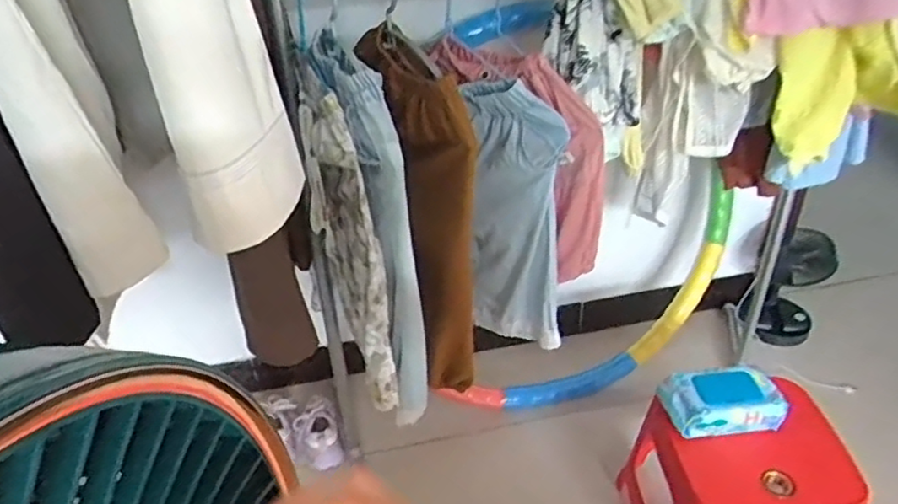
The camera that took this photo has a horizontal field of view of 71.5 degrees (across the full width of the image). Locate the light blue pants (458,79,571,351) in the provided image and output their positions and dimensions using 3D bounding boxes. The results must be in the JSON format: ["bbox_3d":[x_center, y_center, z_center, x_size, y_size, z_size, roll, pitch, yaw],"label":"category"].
[{"bbox_3d":[0.095,-0.033,0.925,0.164,0.416,0.045,25,43,33],"label":"light blue pants"}]

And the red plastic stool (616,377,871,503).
[{"bbox_3d":[0.457,0.385,0.999,0.273,0.261,0.260,-3,35,-1],"label":"red plastic stool"}]

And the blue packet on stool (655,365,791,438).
[{"bbox_3d":[0.429,0.235,0.979,0.172,0.050,0.095,-5,35,-4],"label":"blue packet on stool"}]

